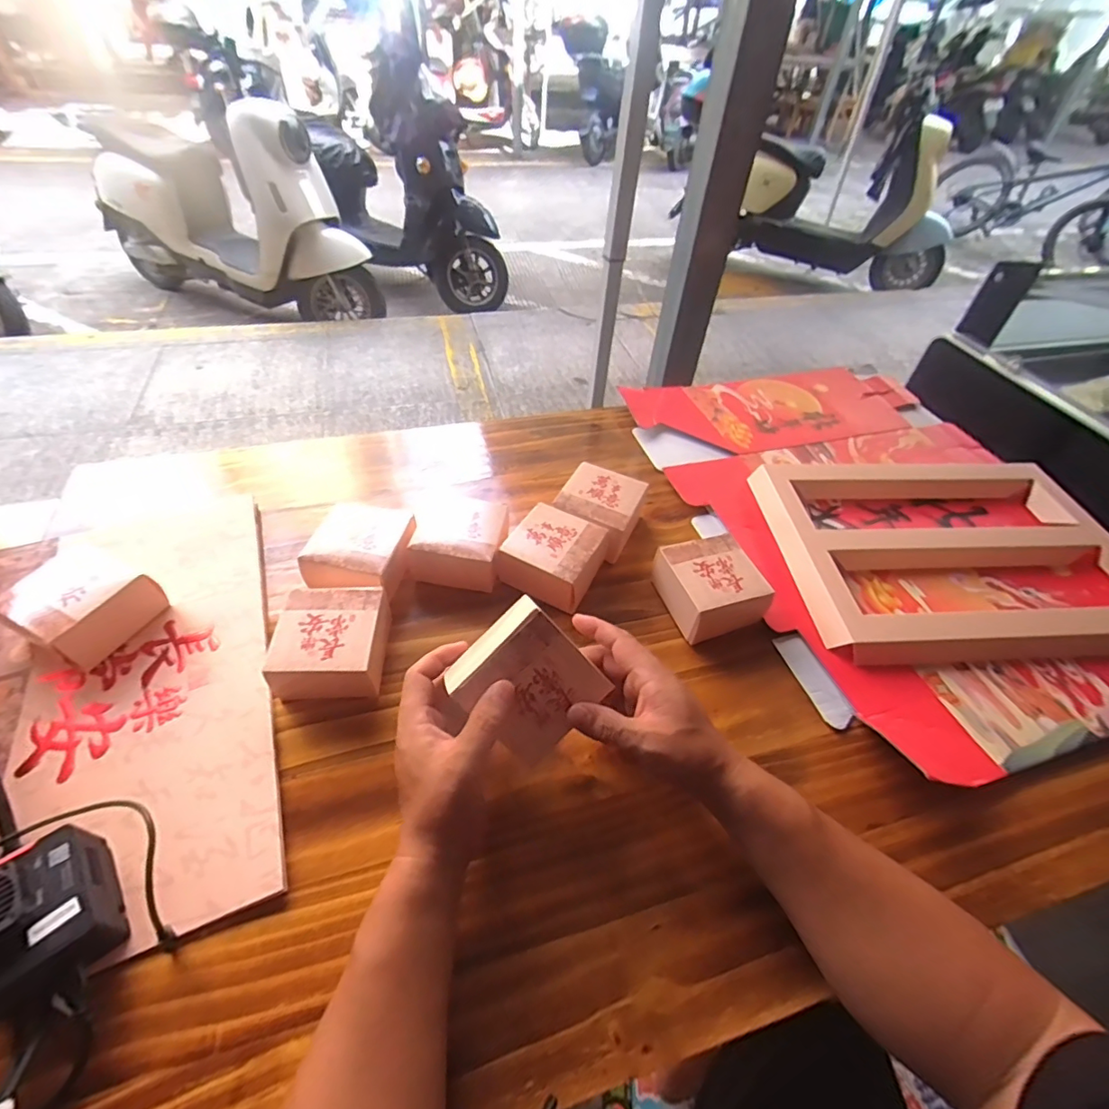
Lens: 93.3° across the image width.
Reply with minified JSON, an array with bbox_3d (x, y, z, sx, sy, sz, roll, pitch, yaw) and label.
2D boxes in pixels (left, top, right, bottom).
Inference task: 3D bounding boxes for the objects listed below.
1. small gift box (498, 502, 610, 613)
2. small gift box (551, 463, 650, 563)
[{"bbox_3d":[0.000,0.005,0.555,0.093,0.057,0.091,25,52,16],"label":"small gift box"},{"bbox_3d":[0.053,-0.055,0.605,0.088,0.050,0.100,25,52,16],"label":"small gift box"}]

